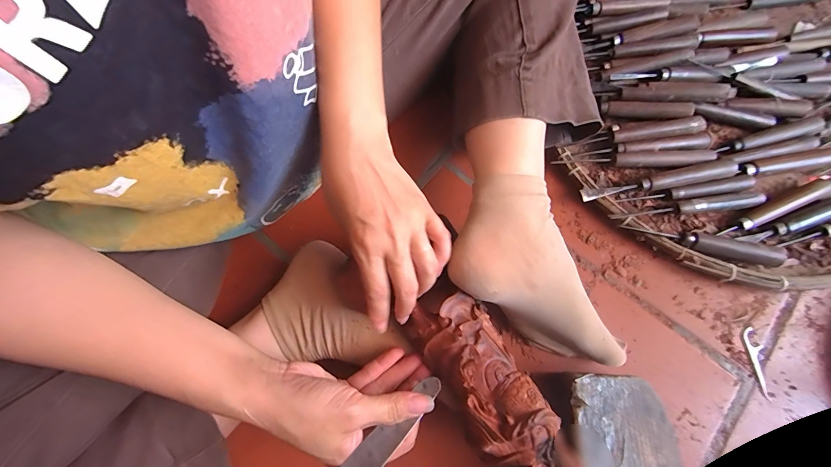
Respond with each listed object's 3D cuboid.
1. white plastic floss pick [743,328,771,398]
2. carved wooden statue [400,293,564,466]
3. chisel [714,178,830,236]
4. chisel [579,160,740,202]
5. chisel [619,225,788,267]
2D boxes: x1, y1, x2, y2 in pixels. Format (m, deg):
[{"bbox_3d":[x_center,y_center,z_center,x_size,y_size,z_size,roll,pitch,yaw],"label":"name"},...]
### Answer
[{"bbox_3d":[0.364,0.136,0.379,0.014,0.004,0.070,-2,72,0],"label":"white plastic floss pick"},{"bbox_3d":[0.059,0.123,0.288,0.066,0.039,0.165,-35,66,-10],"label":"carved wooden statue"},{"bbox_3d":[0.440,-0.037,0.418,0.168,0.019,0.023,-20,73,-5],"label":"chisel"},{"bbox_3d":[0.286,-0.061,0.420,0.182,0.016,0.018,-10,72,-2],"label":"chisel"},{"bbox_3d":[0.318,0.011,0.396,0.170,0.023,0.015,12,73,5],"label":"chisel"}]

